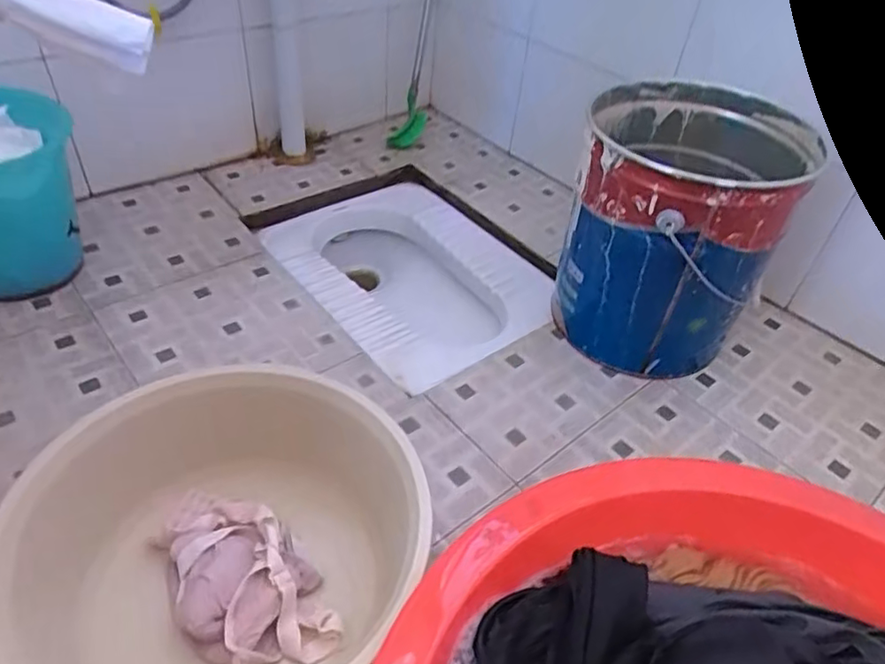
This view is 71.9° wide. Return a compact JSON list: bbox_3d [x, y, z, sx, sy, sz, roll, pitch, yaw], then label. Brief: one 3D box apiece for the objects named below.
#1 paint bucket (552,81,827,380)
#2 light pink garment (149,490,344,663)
[{"bbox_3d":[0.318,-0.133,0.872,0.260,0.333,0.276,3,42,-3],"label":"paint bucket"},{"bbox_3d":[-0.205,0.233,0.606,0.123,0.062,0.219,-26,51,-30],"label":"light pink garment"}]

